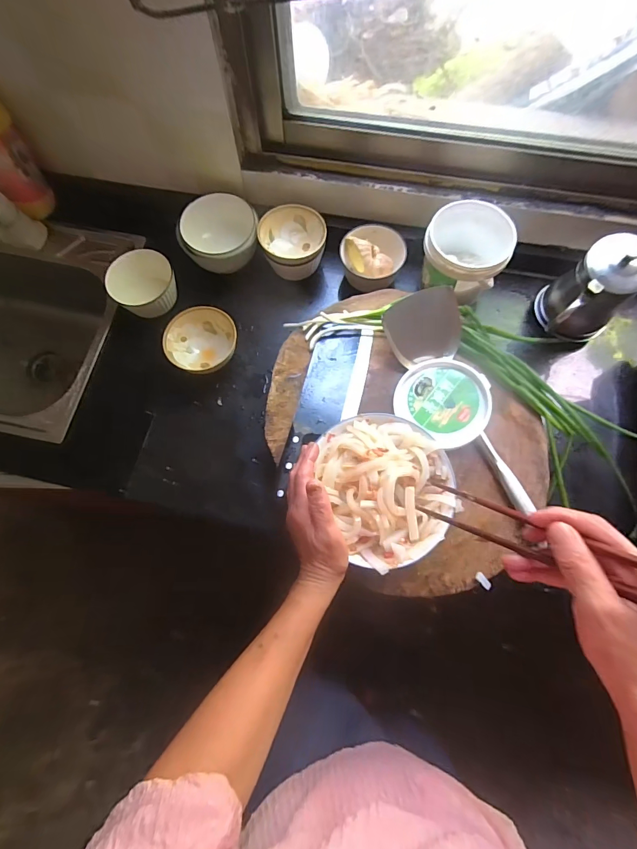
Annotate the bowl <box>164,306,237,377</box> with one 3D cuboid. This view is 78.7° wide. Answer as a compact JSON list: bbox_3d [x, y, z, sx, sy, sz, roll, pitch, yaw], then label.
[{"bbox_3d":[-0.189,-0.131,0.636,0.108,0.057,0.104,0,71,1],"label":"bowl"}]

